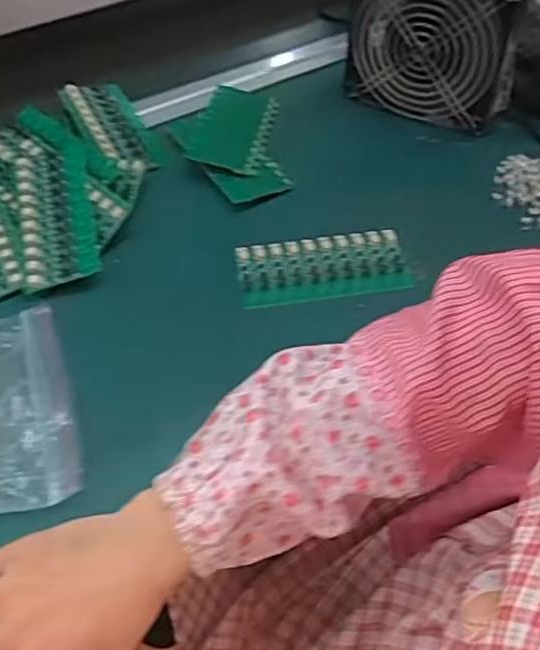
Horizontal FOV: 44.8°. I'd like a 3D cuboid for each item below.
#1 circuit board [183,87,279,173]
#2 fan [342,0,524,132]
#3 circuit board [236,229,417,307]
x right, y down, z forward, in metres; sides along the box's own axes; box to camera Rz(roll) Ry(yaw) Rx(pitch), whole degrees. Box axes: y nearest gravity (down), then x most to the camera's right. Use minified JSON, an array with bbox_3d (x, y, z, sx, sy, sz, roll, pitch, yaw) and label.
[{"bbox_3d":[-0.033,-0.194,0.641,0.067,0.008,0.138,18,47,-3],"label":"circuit board"},{"bbox_3d":[0.150,-0.268,0.614,0.154,0.154,0.044,19,55,15],"label":"fan"},{"bbox_3d":[0.043,-0.047,0.537,0.135,0.011,0.059,-8,52,-5],"label":"circuit board"}]

